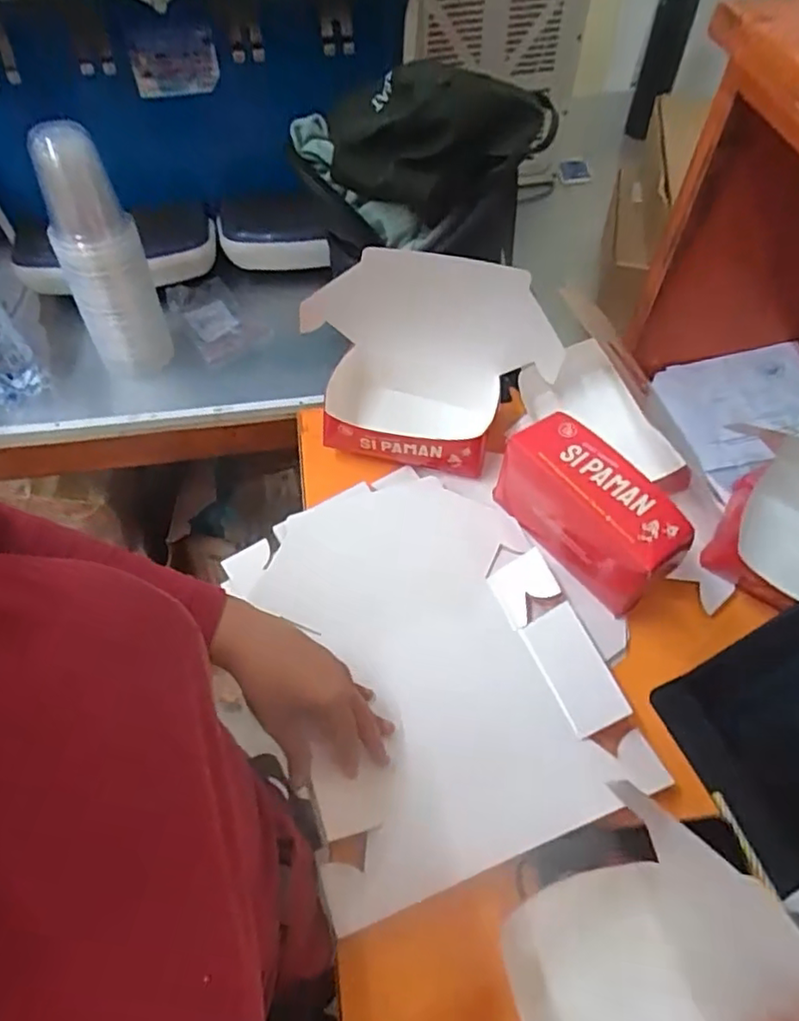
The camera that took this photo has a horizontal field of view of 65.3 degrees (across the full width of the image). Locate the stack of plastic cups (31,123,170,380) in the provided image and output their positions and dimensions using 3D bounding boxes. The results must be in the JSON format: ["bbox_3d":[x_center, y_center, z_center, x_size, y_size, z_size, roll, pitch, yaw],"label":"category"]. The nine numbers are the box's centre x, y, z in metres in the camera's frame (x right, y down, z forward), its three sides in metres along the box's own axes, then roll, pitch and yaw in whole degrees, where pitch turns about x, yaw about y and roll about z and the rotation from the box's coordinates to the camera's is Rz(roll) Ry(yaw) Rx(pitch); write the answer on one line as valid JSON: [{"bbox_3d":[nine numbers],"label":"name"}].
[{"bbox_3d":[-0.337,-0.278,0.709,0.089,0.269,0.073,-17,57,-12],"label":"stack of plastic cups"}]

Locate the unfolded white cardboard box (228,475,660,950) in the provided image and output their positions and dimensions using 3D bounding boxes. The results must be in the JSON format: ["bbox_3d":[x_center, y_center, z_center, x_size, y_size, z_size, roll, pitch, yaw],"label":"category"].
[{"bbox_3d":[0.021,0.129,0.575,0.274,0.035,0.359,-19,58,-13],"label":"unfolded white cardboard box"}]

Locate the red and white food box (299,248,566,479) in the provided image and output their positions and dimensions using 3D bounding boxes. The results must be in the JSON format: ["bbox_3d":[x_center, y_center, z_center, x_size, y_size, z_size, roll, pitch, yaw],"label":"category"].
[{"bbox_3d":[0.027,-0.134,0.669,0.275,0.218,0.129,7,56,5],"label":"red and white food box"}]

